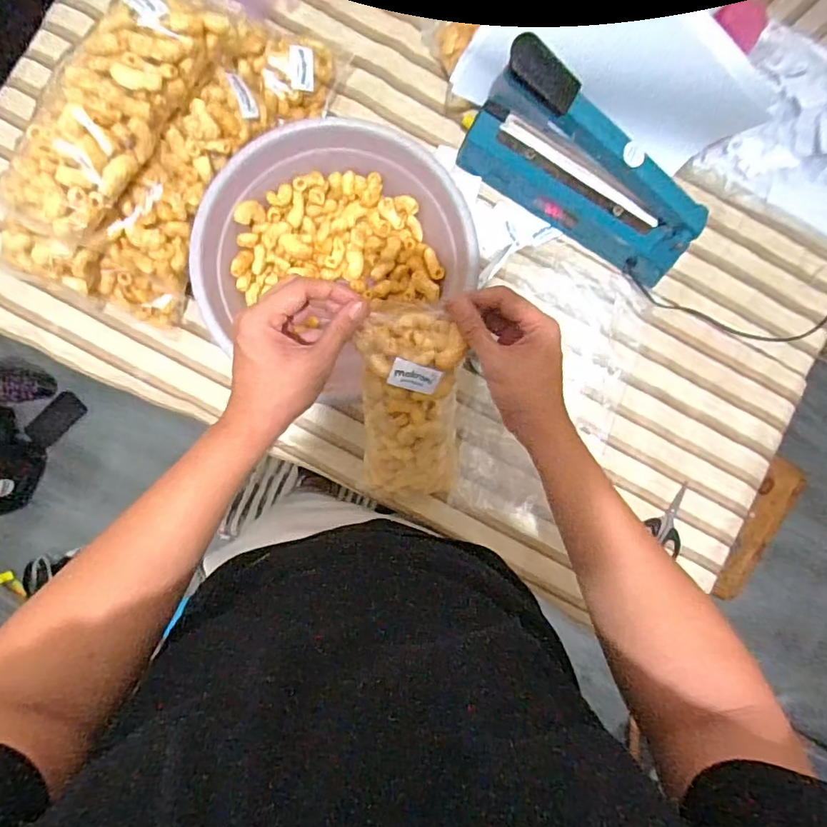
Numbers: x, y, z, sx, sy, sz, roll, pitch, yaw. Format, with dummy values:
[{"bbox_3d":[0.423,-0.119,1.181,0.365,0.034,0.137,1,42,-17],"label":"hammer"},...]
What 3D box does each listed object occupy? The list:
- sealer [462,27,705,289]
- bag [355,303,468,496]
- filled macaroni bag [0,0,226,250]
[{"bbox_3d":[0.196,-0.266,0.586,0.291,0.179,0.064,33,89,-3],"label":"sealer"},{"bbox_3d":[-0.003,0.009,0.546,0.102,0.262,0.054,-4,46,-3],"label":"bag"},{"bbox_3d":[-0.288,-0.289,0.493,0.100,0.056,0.261,29,89,-3],"label":"filled macaroni bag"}]

